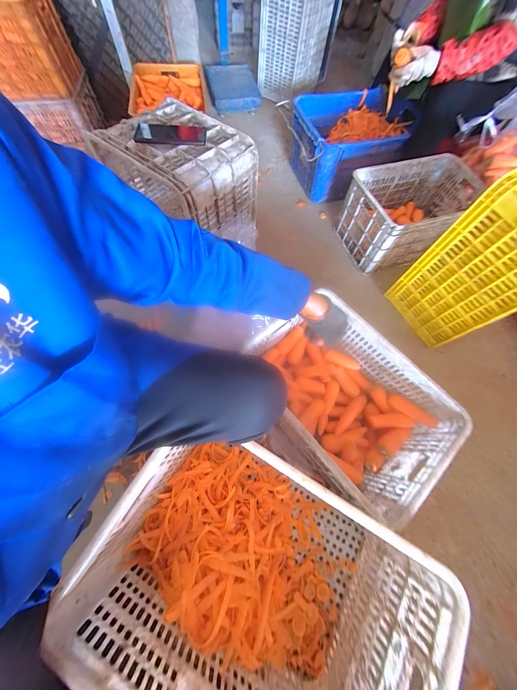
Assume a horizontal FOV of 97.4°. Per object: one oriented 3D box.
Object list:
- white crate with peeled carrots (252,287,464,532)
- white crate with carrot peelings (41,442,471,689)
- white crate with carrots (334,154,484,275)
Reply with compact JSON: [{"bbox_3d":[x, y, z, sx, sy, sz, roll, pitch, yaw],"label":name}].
[{"bbox_3d":[0.231,0.153,0.685,0.349,0.248,0.507,-38,73,-16],"label":"white crate with peeled carrots"},{"bbox_3d":[0.001,0.504,0.512,0.598,0.336,0.424,28,69,9],"label":"white crate with carrot peelings"},{"bbox_3d":[0.691,-0.608,1.068,0.529,0.265,0.377,-19,69,-10],"label":"white crate with carrots"}]

